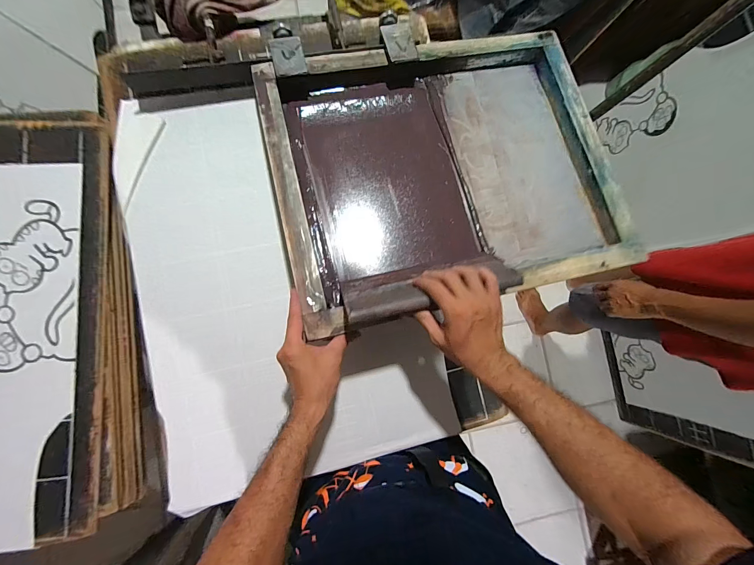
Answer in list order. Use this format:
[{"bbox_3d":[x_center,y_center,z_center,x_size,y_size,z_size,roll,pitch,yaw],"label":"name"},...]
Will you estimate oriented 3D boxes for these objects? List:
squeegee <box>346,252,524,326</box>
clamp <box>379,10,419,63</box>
[{"bbox_3d":[0.074,0.005,0.463,0.245,0.092,0.030,-13,124,-10],"label":"squeegee"},{"bbox_3d":[0.037,-0.431,0.562,0.053,0.024,0.107,-12,85,-6],"label":"clamp"}]

